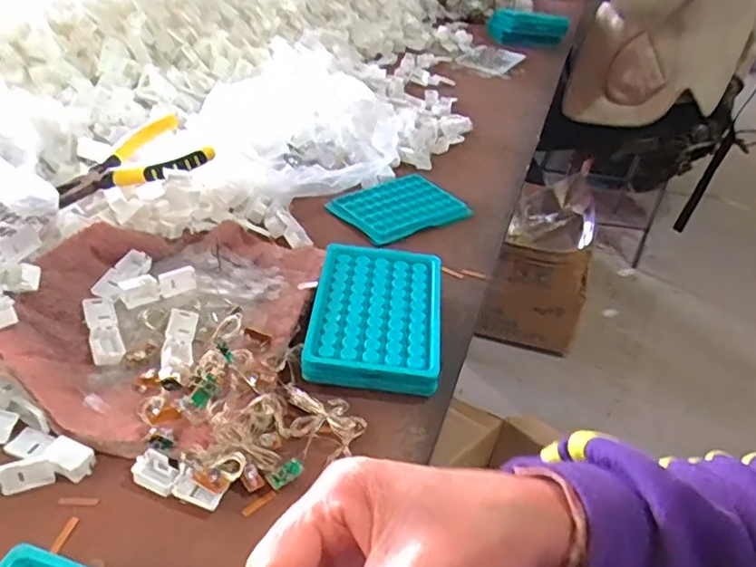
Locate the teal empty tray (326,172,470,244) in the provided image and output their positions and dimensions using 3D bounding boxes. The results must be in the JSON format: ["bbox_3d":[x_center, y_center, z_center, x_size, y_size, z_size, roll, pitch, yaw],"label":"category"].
[{"bbox_3d":[0.021,-0.085,0.636,0.122,0.009,0.094,-21,46,-31],"label":"teal empty tray"}]

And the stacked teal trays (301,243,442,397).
[{"bbox_3d":[-0.001,0.023,0.466,0.096,0.031,0.133,7,38,0],"label":"stacked teal trays"}]

